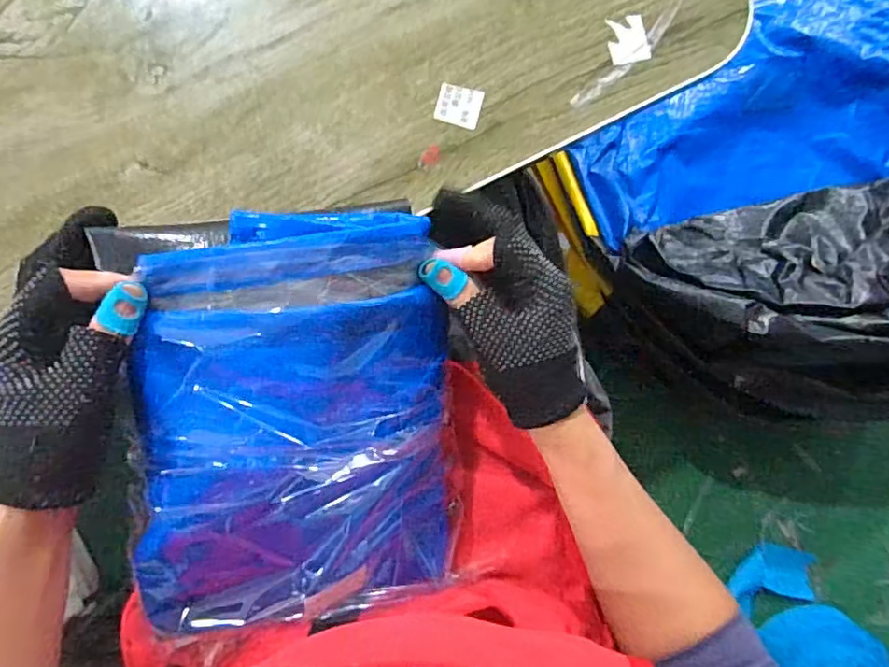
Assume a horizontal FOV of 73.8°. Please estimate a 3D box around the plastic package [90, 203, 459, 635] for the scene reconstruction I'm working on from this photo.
[{"bbox_3d":[-0.082,0.052,0.346,0.181,0.059,0.238,-6,101,-13],"label":"plastic package"}]

